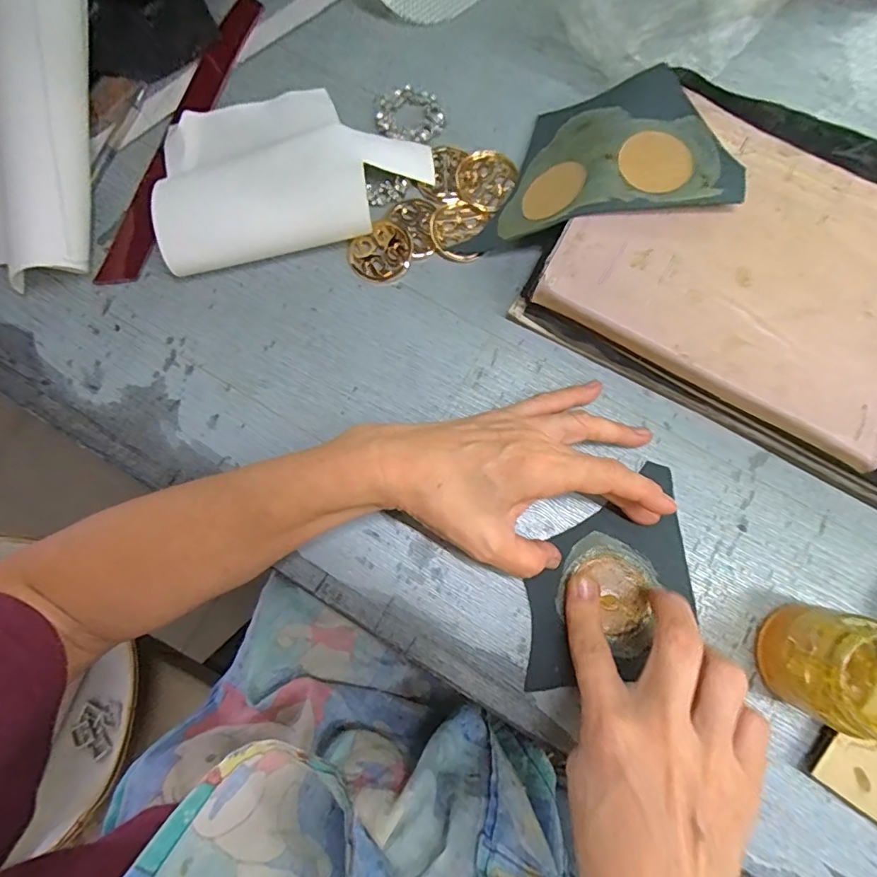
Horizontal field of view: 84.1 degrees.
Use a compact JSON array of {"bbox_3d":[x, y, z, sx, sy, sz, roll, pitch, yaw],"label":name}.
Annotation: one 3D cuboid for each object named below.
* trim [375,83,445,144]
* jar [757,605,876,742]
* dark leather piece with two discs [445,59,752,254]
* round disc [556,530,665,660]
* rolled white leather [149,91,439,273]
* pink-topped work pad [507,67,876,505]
[{"bbox_3d":[-0.021,-0.244,0.367,0.052,0.009,0.050,0,79,1],"label":"trim"},{"bbox_3d":[0.221,0.127,0.264,0.065,0.057,0.057,31,81,7],"label":"jar"},{"bbox_3d":[0.102,-0.192,0.332,0.172,0.023,0.104,-5,73,21],"label":"dark leather piece with two discs"},{"bbox_3d":[0.109,0.096,0.305,0.063,0.004,0.059,0,79,1],"label":"round disc"},{"bbox_3d":[-0.105,-0.198,0.344,0.185,0.027,0.126,-13,79,-1],"label":"rolled white leather"},{"bbox_3d":[0.230,-0.099,0.318,0.294,0.048,0.208,30,81,6],"label":"pink-topped work pad"}]

